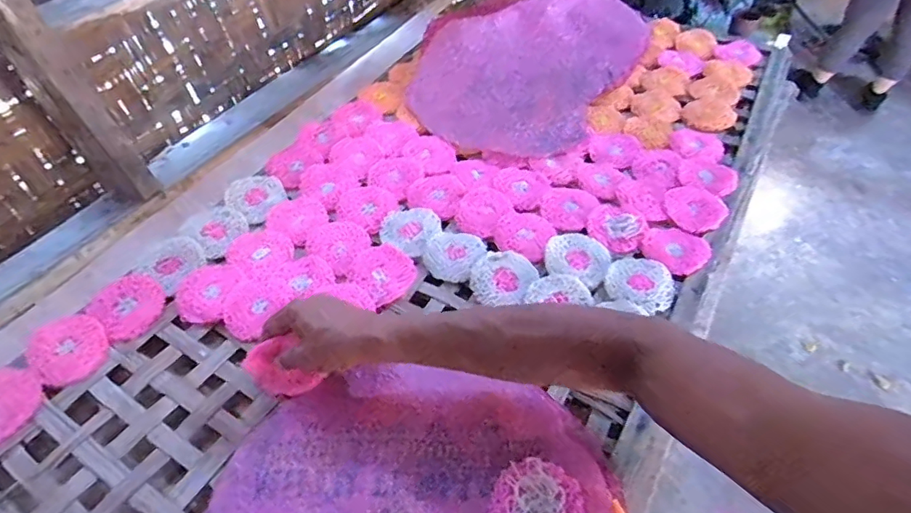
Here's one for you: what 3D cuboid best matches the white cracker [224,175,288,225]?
[{"bbox_3d":[-0.266,-0.083,0.727,0.086,0.007,0.071,33,58,24],"label":"white cracker"}]

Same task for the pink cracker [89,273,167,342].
[{"bbox_3d":[-0.362,0.054,0.609,0.068,0.012,0.075,-37,60,-27],"label":"pink cracker"}]

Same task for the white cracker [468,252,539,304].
[{"bbox_3d":[0.056,0.026,0.635,0.070,0.017,0.070,0,51,0],"label":"white cracker"}]

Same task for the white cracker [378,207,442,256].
[{"bbox_3d":[-0.056,-0.036,0.691,0.071,0.009,0.067,29,56,21],"label":"white cracker"}]

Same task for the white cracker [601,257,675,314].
[{"bbox_3d":[0.212,0.027,0.626,0.074,0.004,0.068,22,54,17],"label":"white cracker"}]

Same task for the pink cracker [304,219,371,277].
[{"bbox_3d":[-0.143,-0.016,0.676,0.074,0.005,0.070,32,57,23],"label":"pink cracker"}]

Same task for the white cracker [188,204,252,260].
[{"bbox_3d":[-0.299,-0.036,0.686,0.075,0.008,0.065,37,59,26],"label":"white cracker"}]

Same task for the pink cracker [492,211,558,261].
[{"bbox_3d":[0.085,-0.029,0.678,0.069,0.005,0.072,24,54,18],"label":"pink cracker"}]

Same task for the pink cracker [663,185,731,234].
[{"bbox_3d":[0.310,-0.063,0.708,0.072,0.008,0.077,0,51,0],"label":"pink cracker"}]

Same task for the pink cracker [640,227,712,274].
[{"bbox_3d":[0.267,-0.011,0.661,0.077,0.009,0.073,0,51,0],"label":"pink cracker"}]

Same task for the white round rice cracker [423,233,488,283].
[{"bbox_3d":[-0.002,-0.003,0.661,0.067,0.011,0.068,0,51,0],"label":"white round rice cracker"}]

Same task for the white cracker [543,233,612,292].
[{"bbox_3d":[0.144,-0.001,0.647,0.076,0.006,0.076,20,53,16],"label":"white cracker"}]

